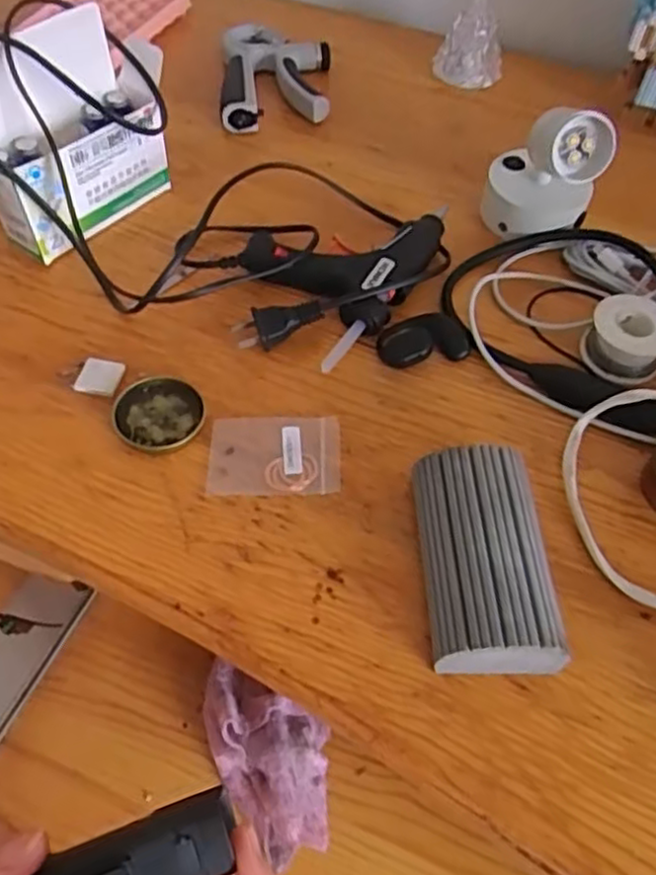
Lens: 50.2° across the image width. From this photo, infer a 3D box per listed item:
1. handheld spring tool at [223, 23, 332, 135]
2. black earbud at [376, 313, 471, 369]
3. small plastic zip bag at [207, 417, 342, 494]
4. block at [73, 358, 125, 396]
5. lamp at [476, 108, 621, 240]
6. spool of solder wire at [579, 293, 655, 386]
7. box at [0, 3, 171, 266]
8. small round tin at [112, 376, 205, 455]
[{"bbox_3d":[-0.044,-0.312,0.605,0.092,0.028,0.149,-2,55,-4],"label":"handheld spring tool"},{"bbox_3d":[0.059,-0.061,0.441,0.055,0.014,0.035,-10,56,-9],"label":"black earbud"},{"bbox_3d":[-0.030,0.010,0.394,0.071,0.004,0.049,0,54,-3],"label":"small plastic zip bag"},{"bbox_3d":[-0.137,-0.037,0.419,0.025,0.004,0.025,8,55,3],"label":"block"},{"bbox_3d":[0.148,-0.187,0.475,0.071,0.094,0.074,14,55,7],"label":"lamp"},{"bbox_3d":[0.187,-0.062,0.436,0.048,0.033,0.046,1,54,-2],"label":"spool of solder wire"},{"bbox_3d":[-0.168,-0.199,0.462,0.065,0.120,0.126,31,59,18],"label":"box"},{"bbox_3d":[-0.098,-0.014,0.406,0.050,0.005,0.052,1,54,-2],"label":"small round tin"}]

